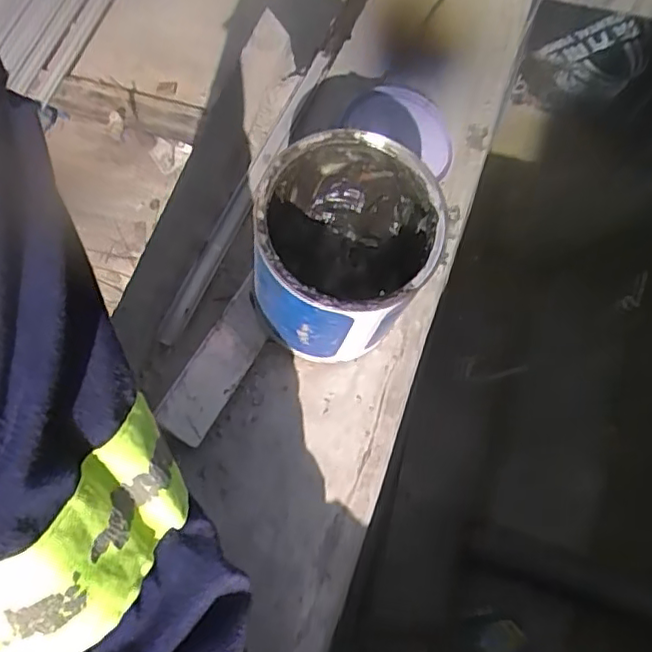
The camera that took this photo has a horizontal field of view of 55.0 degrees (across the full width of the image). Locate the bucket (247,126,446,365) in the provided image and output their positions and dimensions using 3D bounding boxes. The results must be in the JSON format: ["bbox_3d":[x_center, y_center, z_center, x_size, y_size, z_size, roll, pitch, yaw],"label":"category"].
[{"bbox_3d":[0.012,-0.036,0.370,0.095,0.123,0.094,-1,68,3],"label":"bucket"}]

